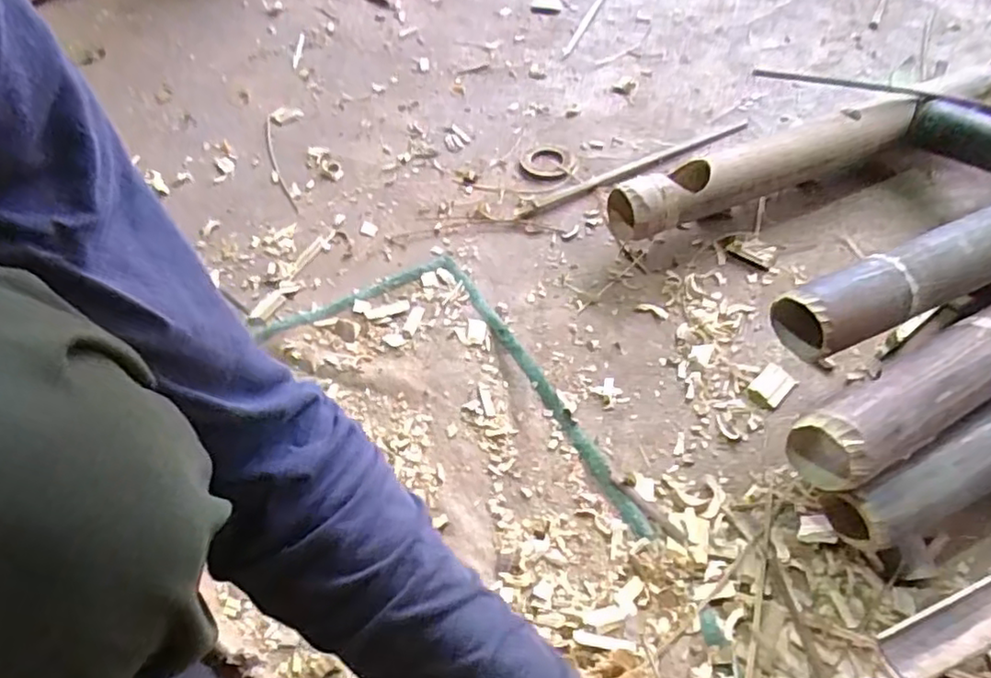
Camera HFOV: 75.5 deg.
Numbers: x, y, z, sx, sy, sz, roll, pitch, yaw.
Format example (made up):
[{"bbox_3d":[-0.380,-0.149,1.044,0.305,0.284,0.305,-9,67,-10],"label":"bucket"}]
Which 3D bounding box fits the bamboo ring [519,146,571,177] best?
[{"bbox_3d":[0.067,-0.236,0.849,0.063,0.010,0.063,-1,53,2],"label":"bamboo ring"}]

